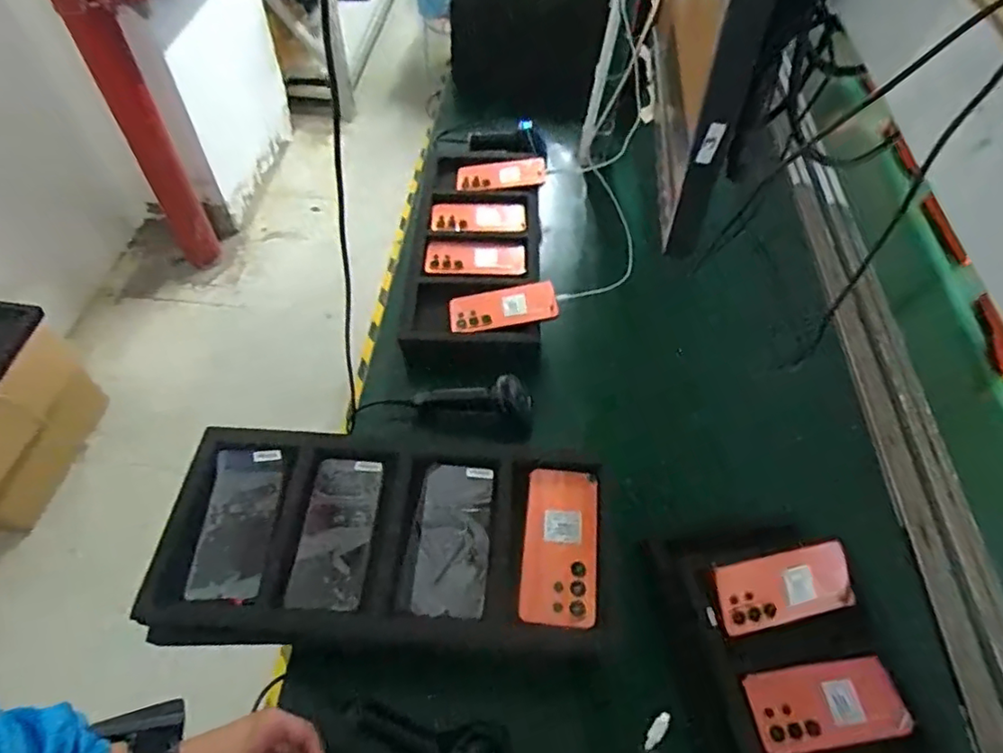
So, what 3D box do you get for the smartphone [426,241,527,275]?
[{"bbox_3d":[-0.046,-0.211,1.026,0.172,0.018,0.082,-3,56,-3],"label":"smartphone"}]

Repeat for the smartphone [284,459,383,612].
[{"bbox_3d":[-0.180,0.168,0.640,0.074,0.010,0.163,3,56,1],"label":"smartphone"}]

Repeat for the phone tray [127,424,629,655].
[{"bbox_3d":[-0.120,0.184,0.641,0.478,0.047,0.244,2,56,0],"label":"phone tray"}]

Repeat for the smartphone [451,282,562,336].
[{"bbox_3d":[0.002,-0.111,0.934,0.166,0.012,0.081,-10,57,1],"label":"smartphone"}]

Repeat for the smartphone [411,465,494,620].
[{"bbox_3d":[-0.052,0.173,0.633,0.076,0.015,0.164,4,56,1],"label":"smartphone"}]

